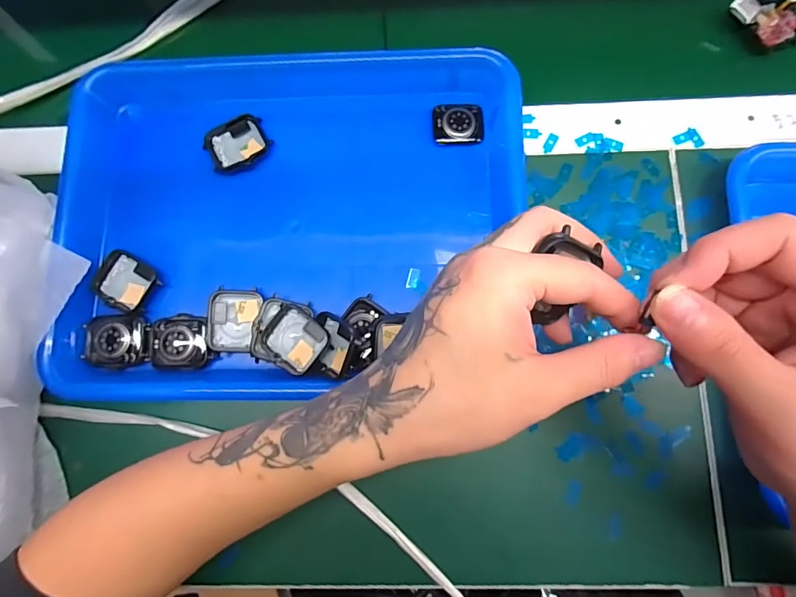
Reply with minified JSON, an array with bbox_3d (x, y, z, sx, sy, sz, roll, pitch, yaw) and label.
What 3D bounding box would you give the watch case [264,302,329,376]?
[{"bbox_3d":[-0.071,0.029,0.293,0.041,0.016,0.037,34,84,8],"label":"watch case"}]

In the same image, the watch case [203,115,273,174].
[{"bbox_3d":[-0.122,-0.118,0.326,0.046,0.013,0.038,-28,80,-2],"label":"watch case"}]

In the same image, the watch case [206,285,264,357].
[{"bbox_3d":[-0.115,0.017,0.299,0.037,0.016,0.047,6,81,4],"label":"watch case"}]

